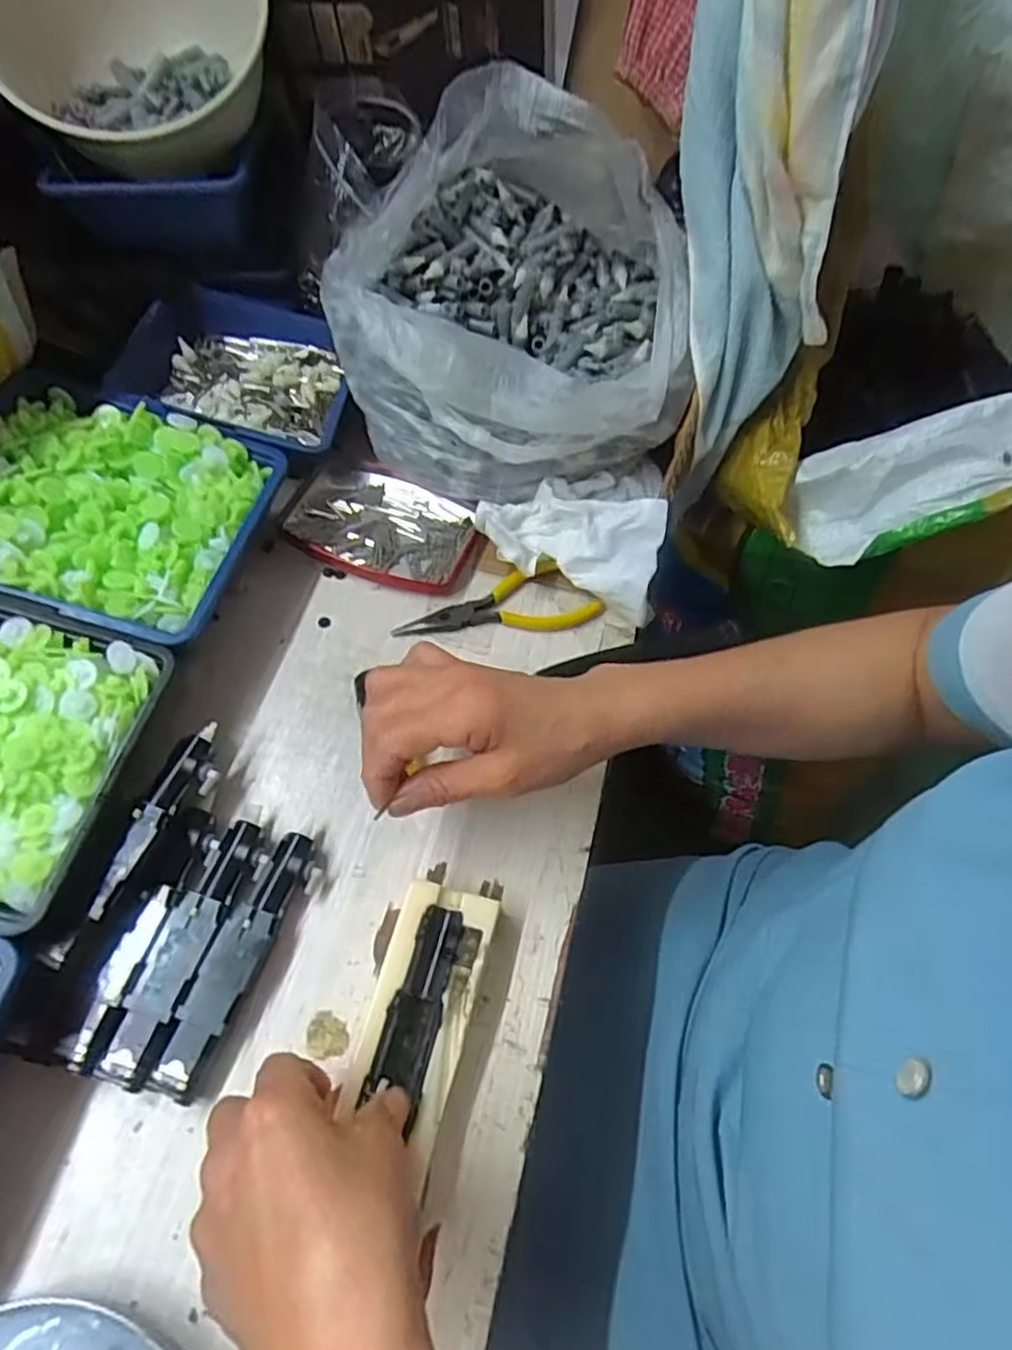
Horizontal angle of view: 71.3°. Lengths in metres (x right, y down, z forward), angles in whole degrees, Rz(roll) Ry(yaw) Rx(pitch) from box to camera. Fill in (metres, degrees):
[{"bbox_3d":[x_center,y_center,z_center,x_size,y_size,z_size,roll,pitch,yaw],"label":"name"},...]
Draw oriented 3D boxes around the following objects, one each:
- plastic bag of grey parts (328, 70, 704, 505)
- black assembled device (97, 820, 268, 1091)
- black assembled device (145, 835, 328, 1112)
[{"bbox_3d":[-0.002,-0.237,0.458,0.215,0.167,0.218,-6,61,-7],"label":"plastic bag of grey parts"},{"bbox_3d":[-0.149,0.127,0.334,0.026,0.019,0.117,19,61,7],"label":"black assembled device"},{"bbox_3d":[-0.124,0.132,0.333,0.026,0.019,0.117,22,62,9],"label":"black assembled device"}]

